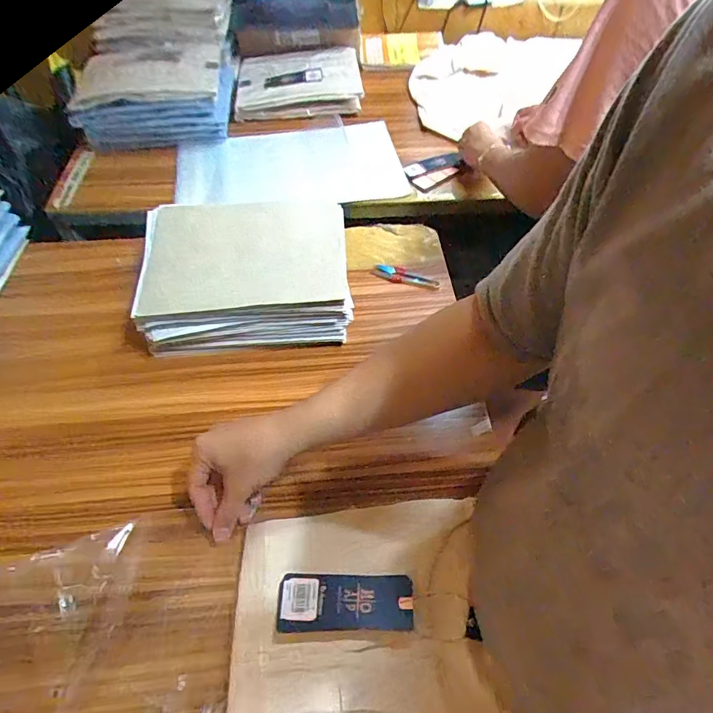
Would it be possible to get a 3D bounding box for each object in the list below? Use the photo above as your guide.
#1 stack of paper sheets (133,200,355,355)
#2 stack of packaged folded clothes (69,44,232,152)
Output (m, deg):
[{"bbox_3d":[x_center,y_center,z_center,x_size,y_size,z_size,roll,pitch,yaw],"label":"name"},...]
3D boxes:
[{"bbox_3d":[-0.149,-0.118,0.635,0.258,0.105,0.206,-5,55,-6],"label":"stack of paper sheets"},{"bbox_3d":[-0.364,-0.471,0.856,0.260,0.084,0.221,-4,55,-5],"label":"stack of packaged folded clothes"}]

